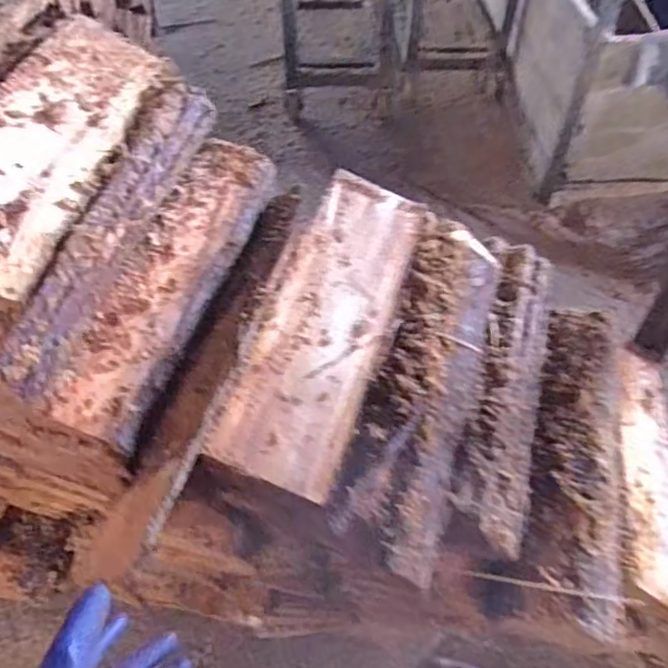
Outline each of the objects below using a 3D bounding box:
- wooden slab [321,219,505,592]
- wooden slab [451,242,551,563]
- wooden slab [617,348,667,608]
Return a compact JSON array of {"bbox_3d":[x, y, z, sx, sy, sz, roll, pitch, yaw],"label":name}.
[{"bbox_3d":[0.128,0.045,0.767,0.144,0.027,0.491,30,55,-11],"label":"wooden slab"},{"bbox_3d":[0.247,0.054,0.847,0.110,0.033,0.503,28,54,-10],"label":"wooden slab"},{"bbox_3d":[0.500,0.208,0.965,0.154,0.023,0.444,26,51,-16],"label":"wooden slab"}]

